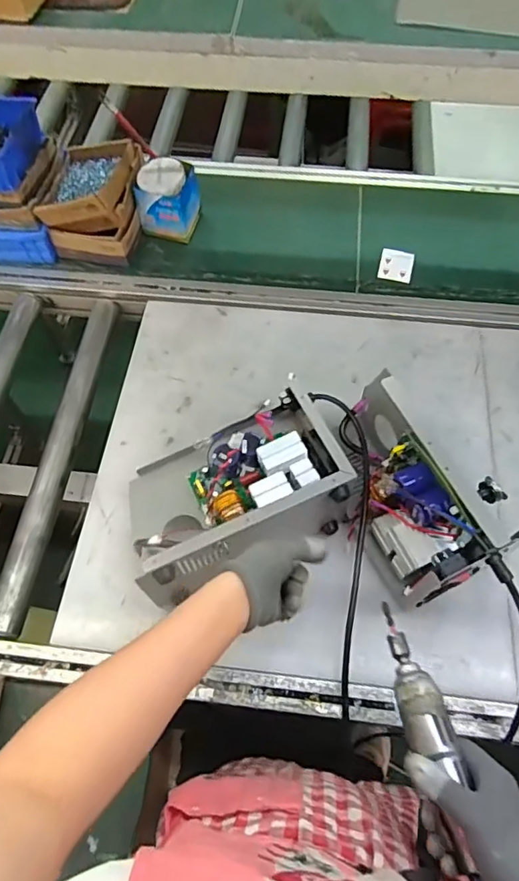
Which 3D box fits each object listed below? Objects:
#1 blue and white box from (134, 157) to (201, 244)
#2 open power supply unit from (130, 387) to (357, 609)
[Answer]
[{"bbox_3d":[-0.169,-0.450,0.994,0.096,0.124,0.105,10,63,7],"label":"blue and white box"},{"bbox_3d":[-0.034,0.059,0.665,0.261,0.102,0.181,-22,63,-10],"label":"open power supply unit"}]

